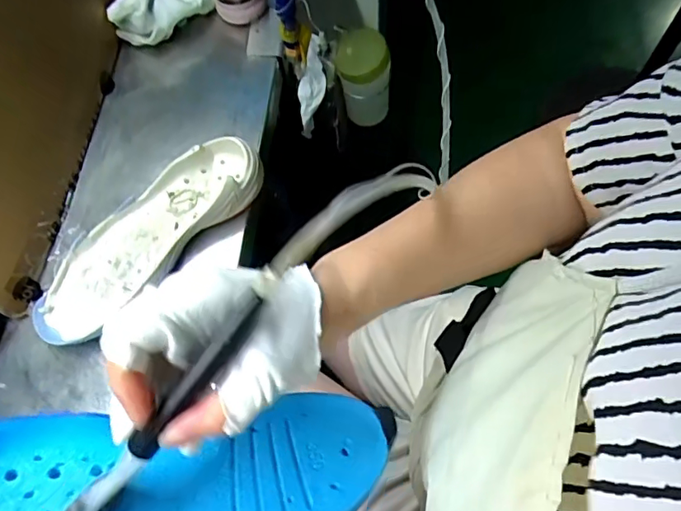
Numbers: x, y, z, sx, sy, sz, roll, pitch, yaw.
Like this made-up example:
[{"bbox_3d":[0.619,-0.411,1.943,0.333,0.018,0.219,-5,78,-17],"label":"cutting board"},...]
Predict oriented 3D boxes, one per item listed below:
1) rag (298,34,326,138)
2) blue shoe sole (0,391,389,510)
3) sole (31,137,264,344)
[{"bbox_3d":[-0.035,-0.238,0.758,0.035,0.061,0.134,8,101,7],"label":"rag"},{"bbox_3d":[-0.086,0.121,0.287,0.237,0.039,0.087,3,64,-22],"label":"blue shoe sole"},{"bbox_3d":[-0.202,-0.020,0.572,0.096,0.049,0.279,40,74,18],"label":"sole"}]

